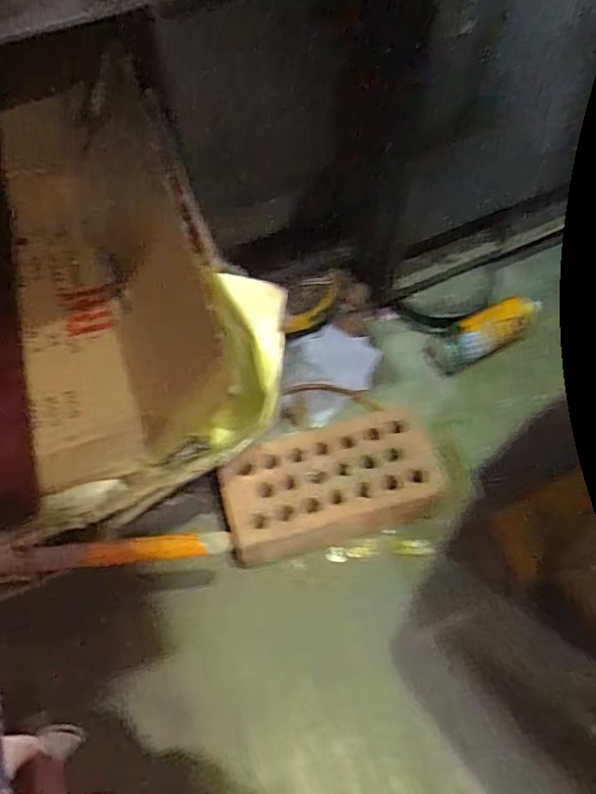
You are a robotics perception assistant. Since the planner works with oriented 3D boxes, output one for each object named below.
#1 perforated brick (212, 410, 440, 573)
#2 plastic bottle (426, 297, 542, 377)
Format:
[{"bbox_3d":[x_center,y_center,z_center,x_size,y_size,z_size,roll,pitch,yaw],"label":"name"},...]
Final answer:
[{"bbox_3d":[0.035,0.105,0.674,0.231,0.087,0.116,-16,60,-6],"label":"perforated brick"},{"bbox_3d":[0.298,-0.099,0.939,0.179,0.064,0.061,-25,62,-11],"label":"plastic bottle"}]

